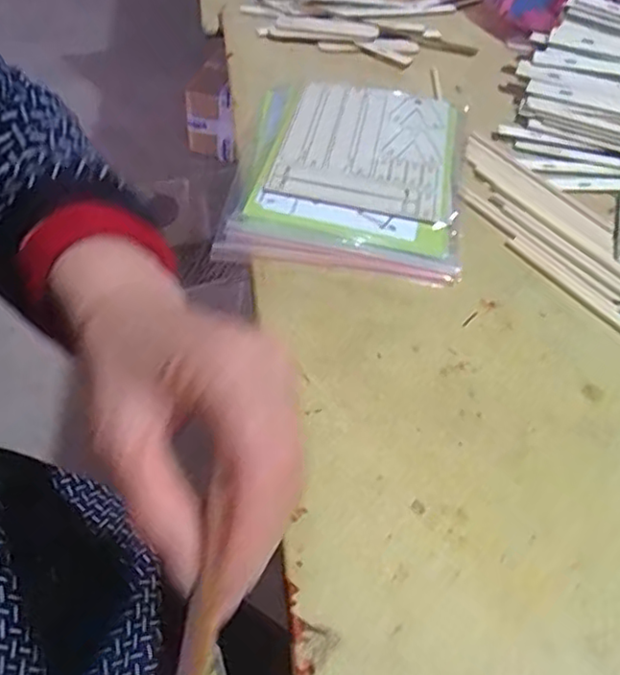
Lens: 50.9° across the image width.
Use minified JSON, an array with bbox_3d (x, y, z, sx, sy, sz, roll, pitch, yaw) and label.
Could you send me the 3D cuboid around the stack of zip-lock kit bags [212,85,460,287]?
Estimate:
[{"bbox_3d":[0.033,-0.129,0.502,0.166,0.018,0.227,8,47,2],"label":"stack of zip-lock kit bags"}]

